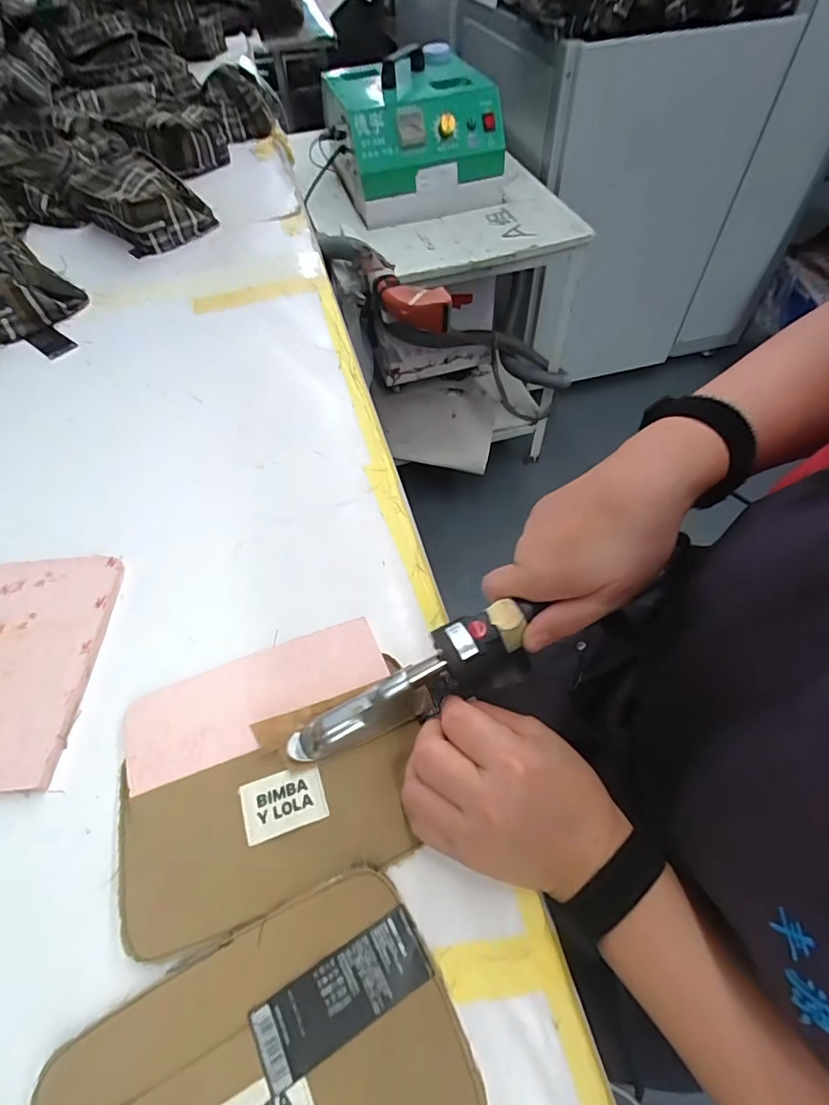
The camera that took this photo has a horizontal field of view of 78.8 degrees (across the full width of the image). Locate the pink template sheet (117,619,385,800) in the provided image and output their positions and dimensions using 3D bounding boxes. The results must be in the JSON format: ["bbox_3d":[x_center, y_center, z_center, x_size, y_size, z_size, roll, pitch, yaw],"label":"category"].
[{"bbox_3d":[-0.109,0.100,0.349,0.177,0.005,0.064,-19,60,-10],"label":"pink template sheet"}]

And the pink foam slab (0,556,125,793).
[{"bbox_3d":[-0.294,0.081,0.373,0.116,0.010,0.176,-4,56,0],"label":"pink foam slab"}]

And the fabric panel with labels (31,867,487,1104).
[{"bbox_3d":[-0.075,0.260,0.240,0.192,0.006,0.128,-25,61,-13],"label":"fabric panel with labels"}]

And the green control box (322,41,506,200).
[{"bbox_3d":[-0.009,-0.911,1.052,0.303,0.146,0.302,-19,57,-9],"label":"green control box"}]

